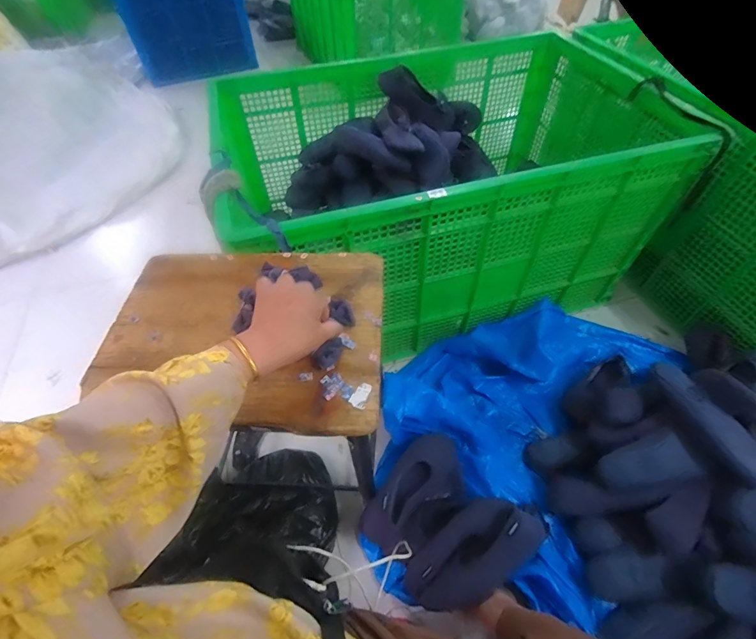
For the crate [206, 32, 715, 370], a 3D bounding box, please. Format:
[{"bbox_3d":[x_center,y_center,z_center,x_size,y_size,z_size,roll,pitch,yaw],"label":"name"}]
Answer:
[{"bbox_3d":[0.174,-0.368,1.084,1.066,0.483,0.700,-17,55,-10],"label":"crate"}]

